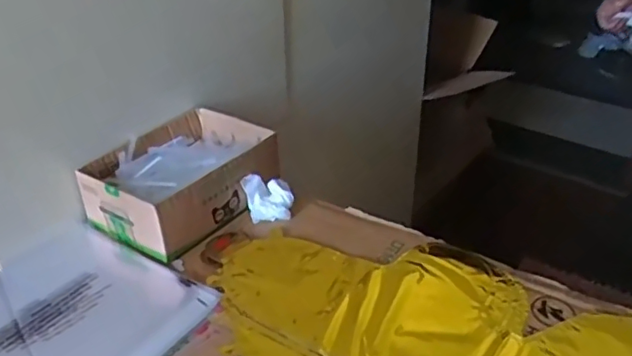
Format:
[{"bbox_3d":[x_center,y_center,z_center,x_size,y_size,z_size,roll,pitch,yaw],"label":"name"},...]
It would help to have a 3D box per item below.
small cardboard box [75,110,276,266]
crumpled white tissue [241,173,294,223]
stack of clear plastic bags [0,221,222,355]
[{"bbox_3d":[-0.142,0.000,0.661,0.147,0.066,0.189,17,37,26],"label":"small cardboard box"},{"bbox_3d":[-0.052,0.018,0.653,0.052,0.040,0.042,-9,33,-13],"label":"crumpled white tissue"},{"bbox_3d":[-0.231,0.123,0.529,0.211,0.010,0.212,19,38,28],"label":"stack of clear plastic bags"}]

